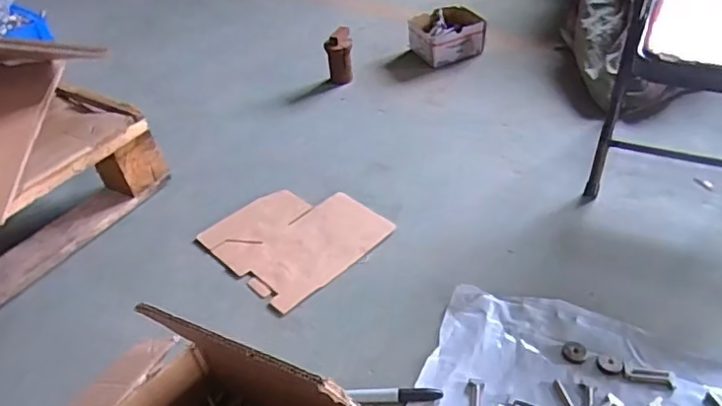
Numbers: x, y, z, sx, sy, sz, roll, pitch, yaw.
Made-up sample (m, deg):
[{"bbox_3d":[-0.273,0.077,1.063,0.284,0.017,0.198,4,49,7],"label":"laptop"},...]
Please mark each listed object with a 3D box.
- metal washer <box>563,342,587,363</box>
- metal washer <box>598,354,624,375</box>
[{"bbox_3d":[0.288,0.201,0.765,0.029,0.006,0.031,8,42,16],"label":"metal washer"},{"bbox_3d":[0.328,0.213,0.746,0.030,0.005,0.027,7,42,16],"label":"metal washer"}]

